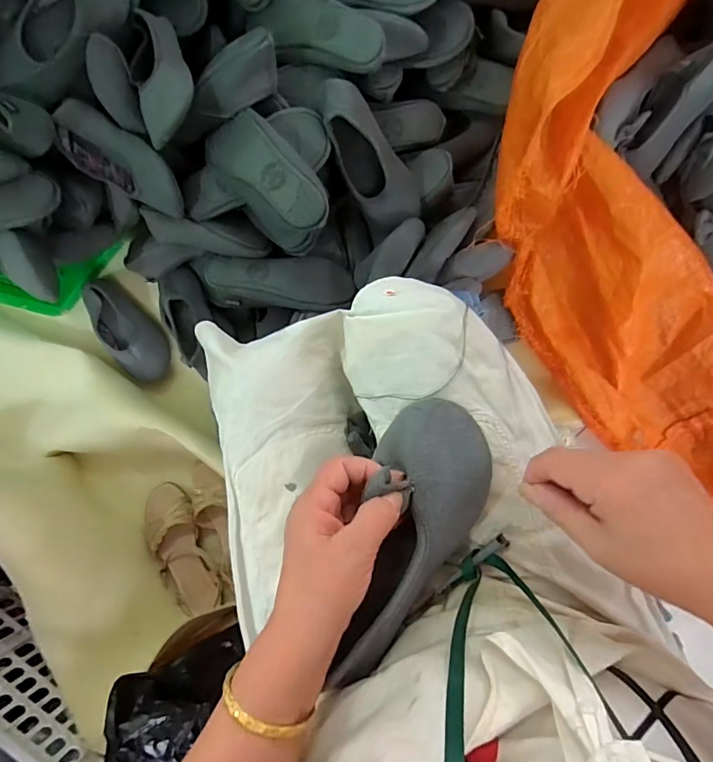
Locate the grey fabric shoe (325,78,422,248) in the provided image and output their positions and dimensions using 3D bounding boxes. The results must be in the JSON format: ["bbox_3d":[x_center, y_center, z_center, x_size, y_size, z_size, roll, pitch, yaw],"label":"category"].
[{"bbox_3d":[0.027,-0.331,0.710,0.097,0.245,0.067,-32,42,4],"label":"grey fabric shoe"}]

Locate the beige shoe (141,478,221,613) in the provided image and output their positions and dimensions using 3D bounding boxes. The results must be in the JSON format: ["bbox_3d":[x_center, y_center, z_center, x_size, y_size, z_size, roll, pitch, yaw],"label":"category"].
[{"bbox_3d":[-0.319,0.302,0.837,0.086,0.059,0.235,-24,84,5],"label":"beige shoe"}]

